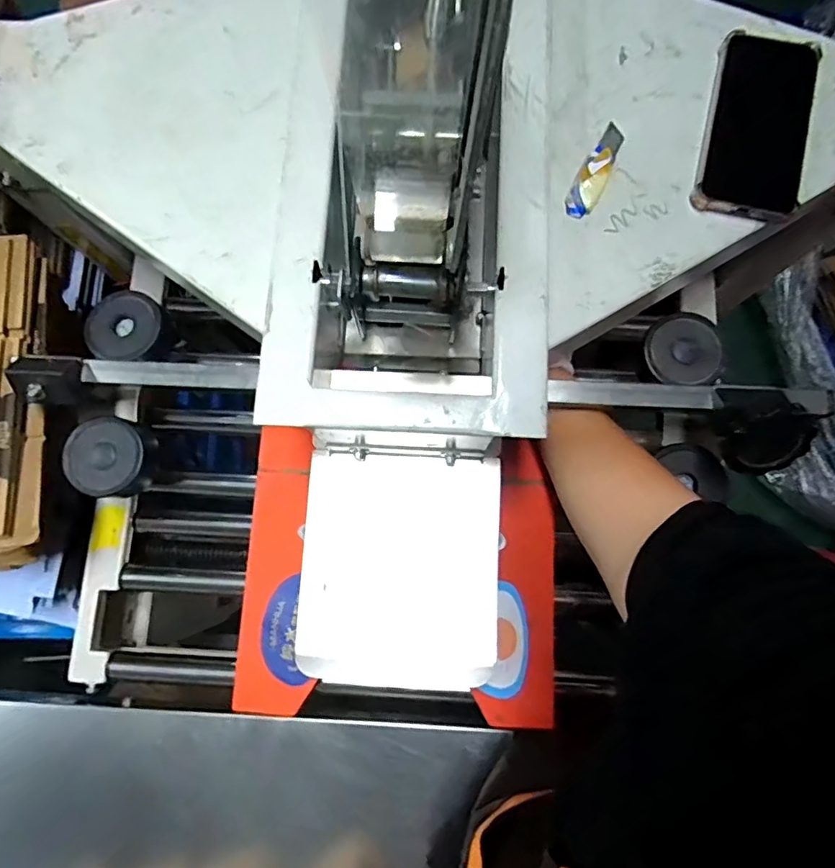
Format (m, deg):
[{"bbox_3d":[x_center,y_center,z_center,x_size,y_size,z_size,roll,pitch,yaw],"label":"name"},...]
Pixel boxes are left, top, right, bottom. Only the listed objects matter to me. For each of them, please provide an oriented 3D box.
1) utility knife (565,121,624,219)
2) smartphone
[{"bbox_3d":[0.151,-0.223,0.457,0.023,0.005,0.093,26,78,6],"label":"utility knife"},{"bbox_3d":[0.287,-0.262,0.457,0.079,0.014,0.177,15,77,3],"label":"smartphone"}]

